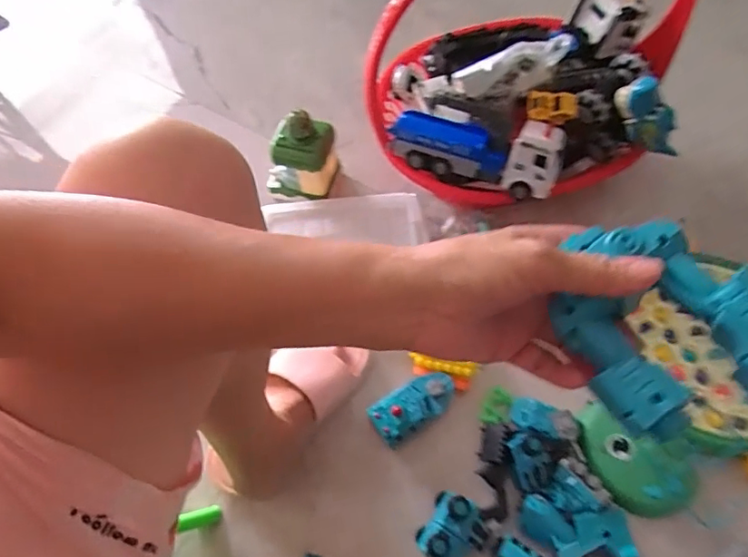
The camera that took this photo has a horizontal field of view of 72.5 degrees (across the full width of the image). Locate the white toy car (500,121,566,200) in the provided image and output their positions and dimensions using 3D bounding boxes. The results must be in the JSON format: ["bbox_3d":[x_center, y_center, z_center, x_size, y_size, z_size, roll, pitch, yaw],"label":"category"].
[{"bbox_3d":[0.198,-0.146,0.622,0.059,0.076,0.038,22,37,15],"label":"white toy car"}]

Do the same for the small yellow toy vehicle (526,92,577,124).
[{"bbox_3d":[0.223,-0.212,0.637,0.062,0.028,0.033,4,63,4],"label":"small yellow toy vehicle"}]

